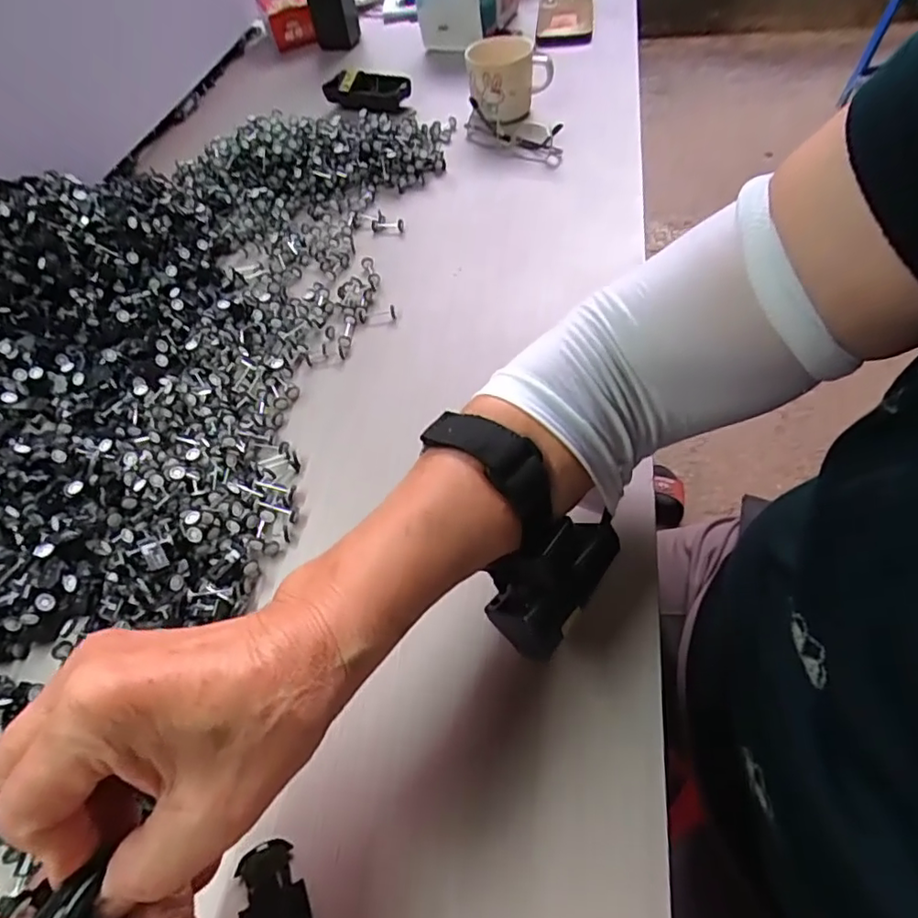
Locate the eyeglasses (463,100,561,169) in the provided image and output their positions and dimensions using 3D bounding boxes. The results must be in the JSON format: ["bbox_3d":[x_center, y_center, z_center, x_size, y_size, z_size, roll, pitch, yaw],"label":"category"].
[{"bbox_3d":[0.059,-0.355,0.652,0.128,0.033,0.037,29,61,24],"label":"eyeglasses"}]

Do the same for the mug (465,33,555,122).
[{"bbox_3d":[0.058,-0.445,0.689,0.097,0.072,0.091,1,53,6],"label":"mug"}]

